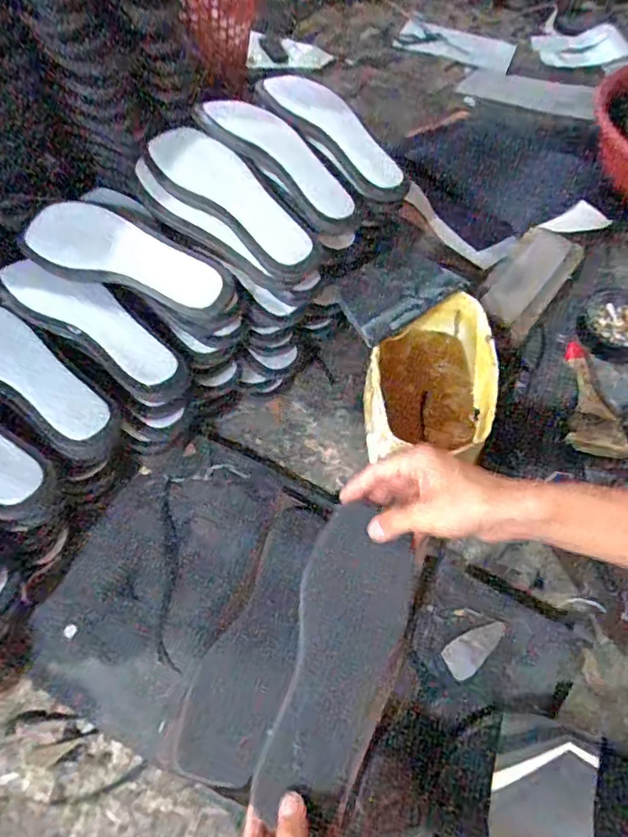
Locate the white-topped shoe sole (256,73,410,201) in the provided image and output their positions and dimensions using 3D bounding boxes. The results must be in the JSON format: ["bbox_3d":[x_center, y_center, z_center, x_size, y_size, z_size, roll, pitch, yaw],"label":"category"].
[{"bbox_3d":[0.020,-0.334,0.635,0.081,0.034,0.242,-27,63,-18],"label":"white-topped shoe sole"}]

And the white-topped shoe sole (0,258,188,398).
[{"bbox_3d":[-0.225,-0.102,0.546,0.226,0.018,0.068,32,62,16],"label":"white-topped shoe sole"}]

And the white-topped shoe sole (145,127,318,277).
[{"bbox_3d":[-0.091,-0.239,0.574,0.230,0.024,0.079,38,76,11],"label":"white-topped shoe sole"}]

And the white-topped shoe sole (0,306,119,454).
[{"bbox_3d":[-0.287,-0.048,0.520,0.234,0.020,0.074,33,62,16],"label":"white-topped shoe sole"}]

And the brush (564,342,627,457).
[{"bbox_3d":[0.350,-0.025,0.664,0.074,0.016,0.149,12,59,5],"label":"brush"}]

